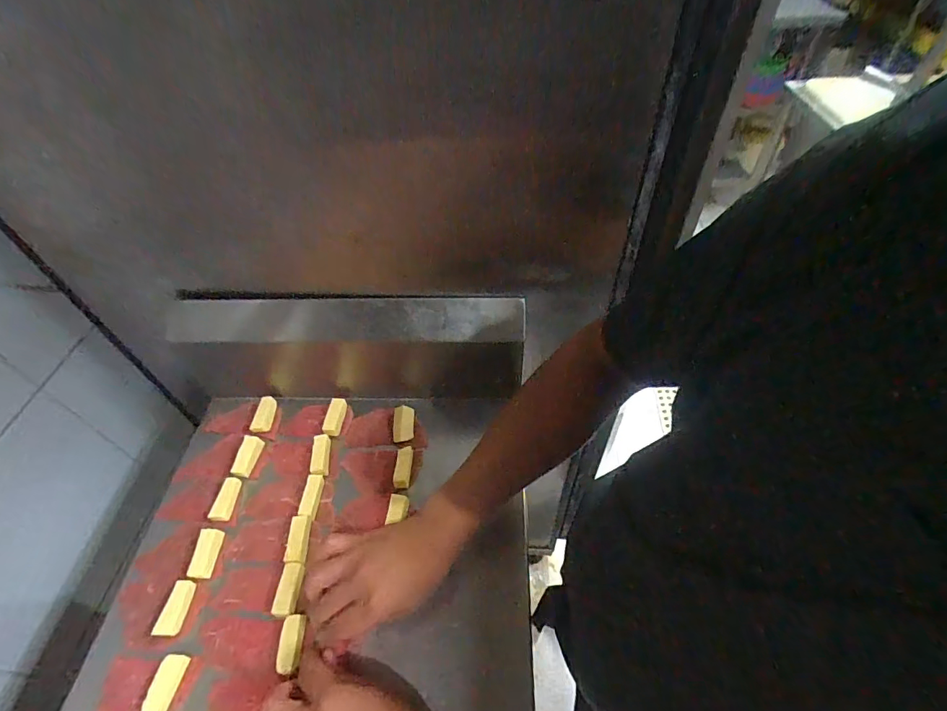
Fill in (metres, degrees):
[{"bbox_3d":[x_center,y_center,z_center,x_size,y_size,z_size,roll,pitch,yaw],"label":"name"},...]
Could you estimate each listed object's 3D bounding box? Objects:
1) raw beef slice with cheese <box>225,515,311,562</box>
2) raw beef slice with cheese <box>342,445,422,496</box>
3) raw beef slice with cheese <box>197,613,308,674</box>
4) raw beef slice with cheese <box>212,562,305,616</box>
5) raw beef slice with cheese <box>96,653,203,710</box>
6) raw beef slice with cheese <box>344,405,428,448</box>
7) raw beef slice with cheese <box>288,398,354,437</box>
[{"bbox_3d":[-0.222,0.198,0.491,0.089,0.013,0.049,1,50,5],"label":"raw beef slice with cheese"},{"bbox_3d":[-0.112,0.134,0.538,0.097,0.018,0.053,1,50,5],"label":"raw beef slice with cheese"},{"bbox_3d":[-0.215,0.276,0.431,0.103,0.013,0.046,-2,49,2],"label":"raw beef slice with cheese"},{"bbox_3d":[-0.220,0.236,0.460,0.086,0.017,0.047,2,50,6],"label":"raw beef slice with cheese"},{"bbox_3d":[-0.297,0.301,0.408,0.077,0.009,0.047,-2,49,2],"label":"raw beef slice with cheese"},{"bbox_3d":[-0.111,0.086,0.577,0.101,0.023,0.058,0,49,4],"label":"raw beef slice with cheese"},{"bbox_3d":[-0.199,0.078,0.581,0.076,0.020,0.055,2,50,6],"label":"raw beef slice with cheese"}]

